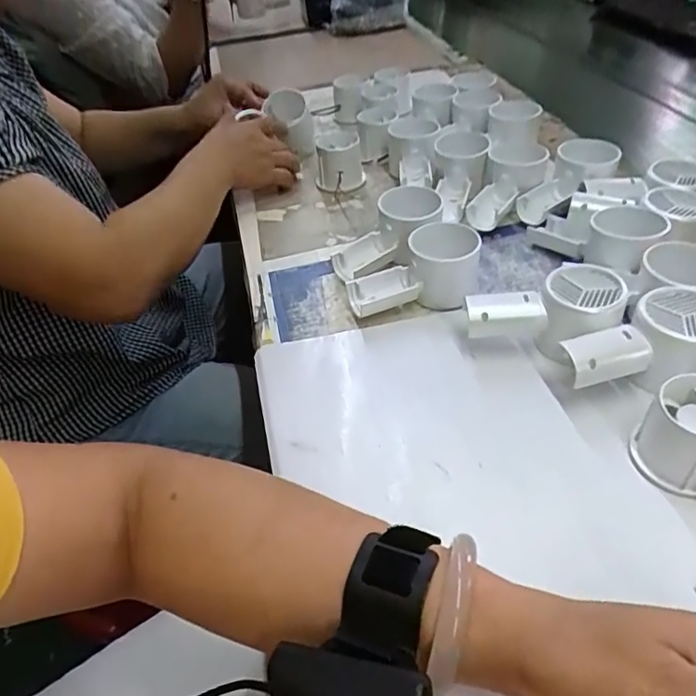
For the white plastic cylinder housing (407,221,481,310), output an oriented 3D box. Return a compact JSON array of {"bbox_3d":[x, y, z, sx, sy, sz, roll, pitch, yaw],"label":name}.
[{"bbox_3d":[0.081,-0.071,0.465,0.059,0.053,0.052,3,44,10],"label":"white plastic cylinder housing"}]

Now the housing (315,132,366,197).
[{"bbox_3d":[-0.010,-0.211,0.627,0.055,0.054,0.061,3,44,10],"label":"housing"}]

